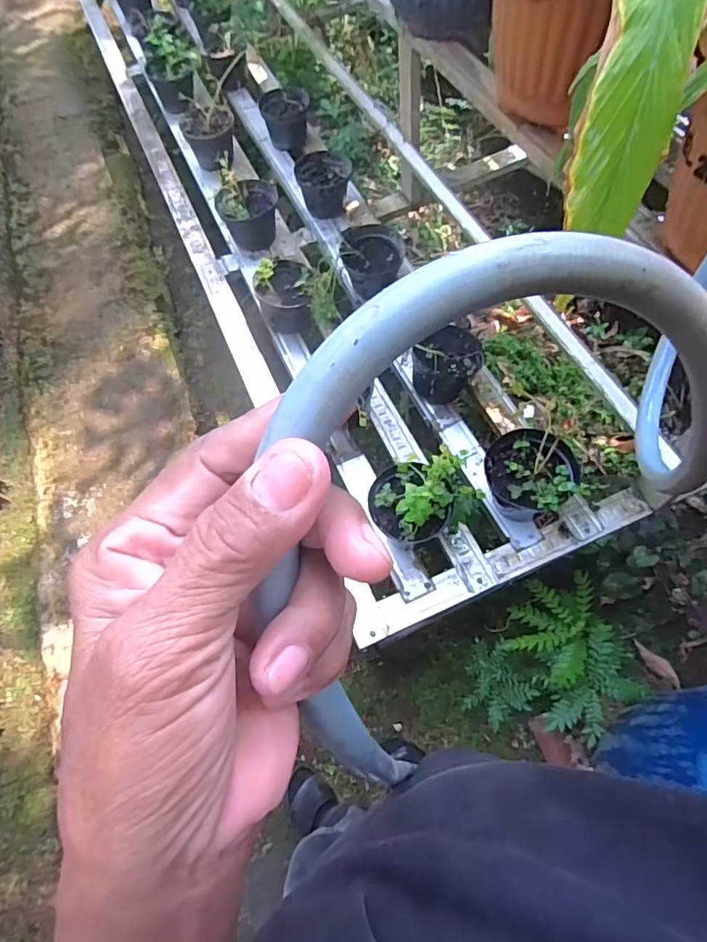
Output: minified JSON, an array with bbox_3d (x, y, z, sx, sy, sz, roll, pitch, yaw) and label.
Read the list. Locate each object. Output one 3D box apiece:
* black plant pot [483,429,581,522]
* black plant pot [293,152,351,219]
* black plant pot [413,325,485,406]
[{"bbox_3d":[0.361,0.015,1.067,0.175,0.128,0.181,-1,63,2],"label":"black plant pot"},{"bbox_3d":[-0.084,-0.852,1.504,0.148,0.130,0.157,-1,63,2],"label":"black plant pot"},{"bbox_3d":[0.229,-0.258,1.222,0.169,0.115,0.136,-35,67,-14],"label":"black plant pot"}]

